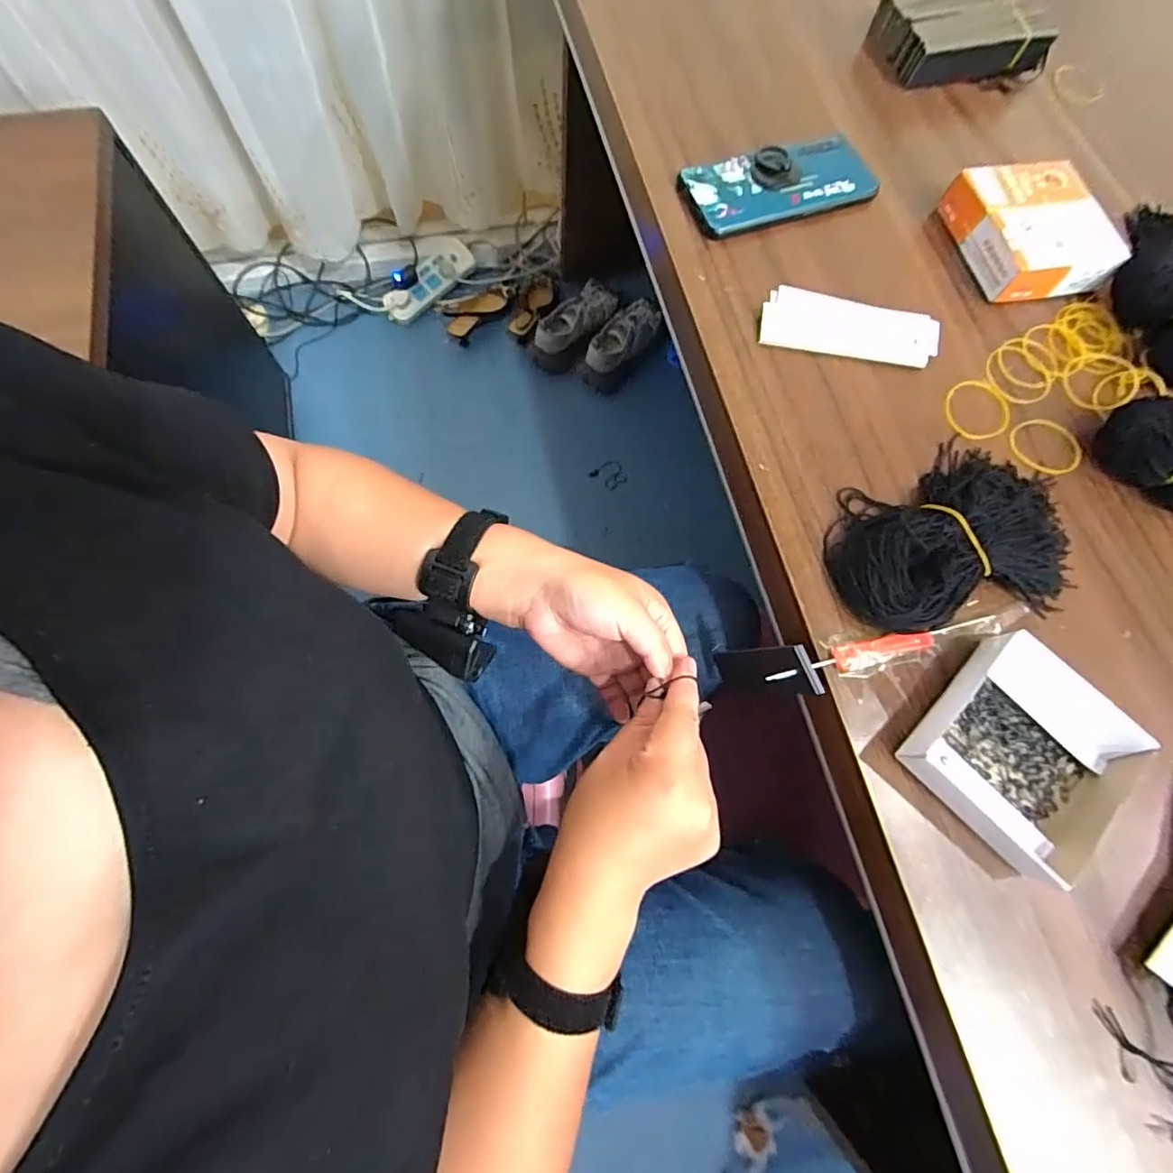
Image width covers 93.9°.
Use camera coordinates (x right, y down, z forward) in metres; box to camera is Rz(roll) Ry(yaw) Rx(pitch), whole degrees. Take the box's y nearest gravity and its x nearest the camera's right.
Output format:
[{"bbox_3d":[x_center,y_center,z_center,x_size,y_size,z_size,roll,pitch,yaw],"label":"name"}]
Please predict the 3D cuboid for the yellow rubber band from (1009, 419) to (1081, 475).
[{"bbox_3d":[0.333,-0.101,0.395,0.051,0.004,0.045,12,72,2],"label":"yellow rubber band"}]

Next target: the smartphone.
[{"bbox_3d":[0.163,-0.331,0.453,0.162,0.013,0.065,-13,86,-7],"label":"smartphone"}]

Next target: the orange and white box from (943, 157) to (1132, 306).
[{"bbox_3d":[0.357,-0.286,0.441,0.105,0.038,0.112,-8,72,-4],"label":"orange and white box"}]

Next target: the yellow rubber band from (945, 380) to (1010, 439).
[{"bbox_3d":[0.290,-0.132,0.405,0.056,0.004,0.049,-18,73,-7],"label":"yellow rubber band"}]

